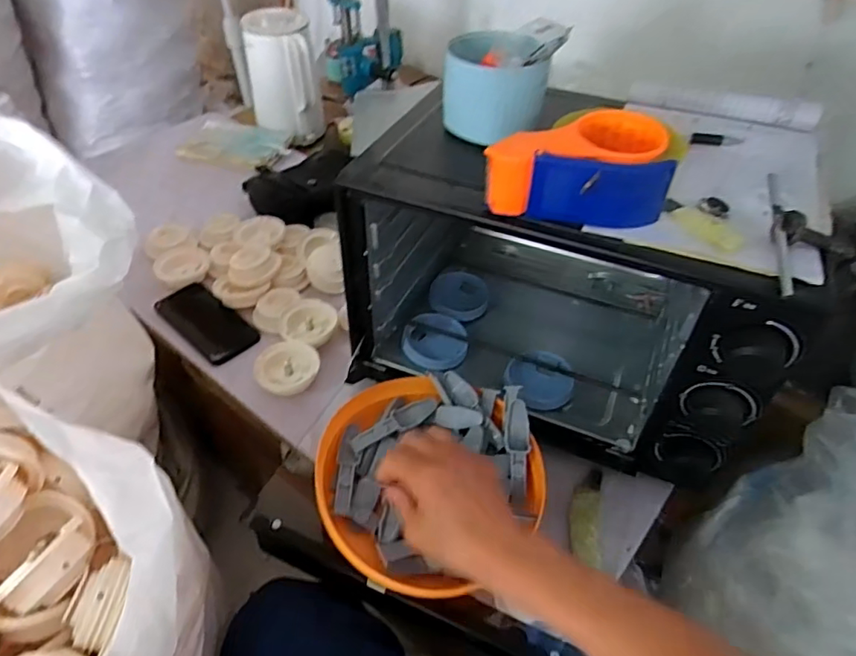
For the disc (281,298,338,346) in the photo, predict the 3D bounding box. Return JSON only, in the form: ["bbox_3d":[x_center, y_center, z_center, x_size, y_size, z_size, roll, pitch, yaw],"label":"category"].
[{"bbox_3d":[-0.162,-0.008,0.777,0.070,0.020,0.070,1,45,-1],"label":"disc"}]

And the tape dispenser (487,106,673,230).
[{"bbox_3d":[0.130,-0.145,0.499,0.148,0.060,0.099,6,45,5],"label":"tape dispenser"}]

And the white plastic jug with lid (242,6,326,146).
[{"bbox_3d":[-0.296,-0.513,1.167,0.139,0.221,0.131,-8,45,-10],"label":"white plastic jug with lid"}]

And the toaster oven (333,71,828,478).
[{"bbox_3d":[0.163,-0.075,0.678,0.409,0.298,0.338,17,47,15],"label":"toaster oven"}]

